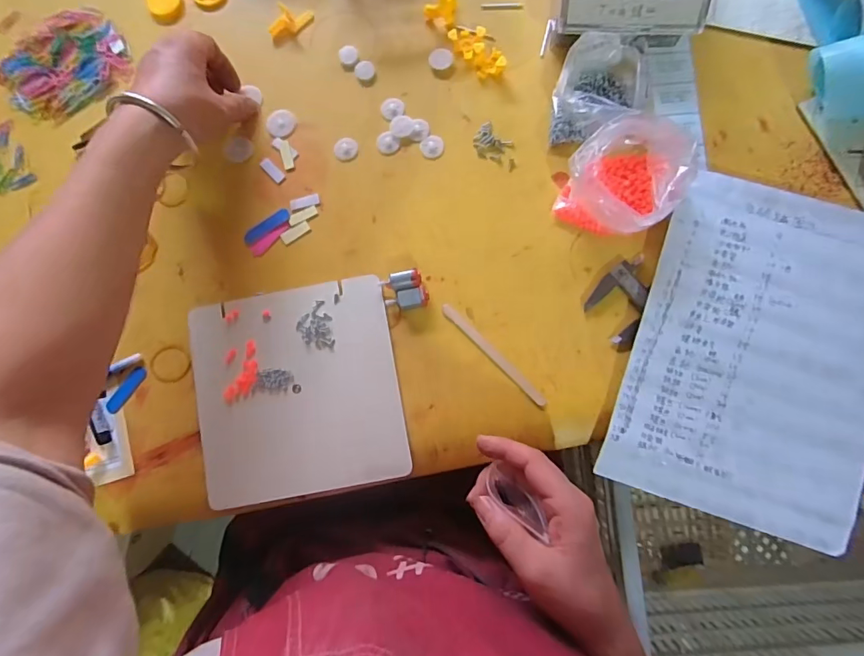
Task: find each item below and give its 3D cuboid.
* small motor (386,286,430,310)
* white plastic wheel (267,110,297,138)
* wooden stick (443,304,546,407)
[{"bbox_3d":[-0.021,-0.024,0.408,0.037,0.013,0.017,-11,82,1],"label":"small motor"},{"bbox_3d":[-0.144,-0.195,0.444,0.029,0.004,0.025,-41,82,-3],"label":"white plastic wheel"},{"bbox_3d":[0.054,0.023,0.404,0.120,0.004,0.009,44,86,7],"label":"wooden stick"}]

